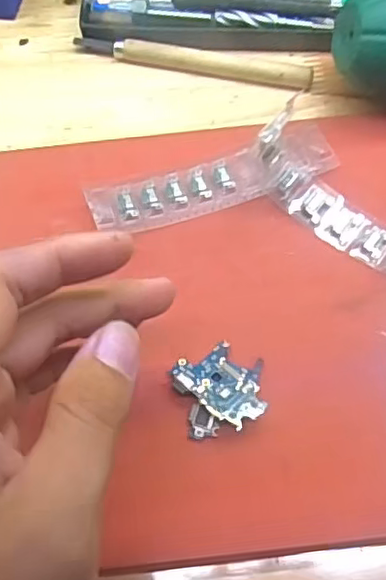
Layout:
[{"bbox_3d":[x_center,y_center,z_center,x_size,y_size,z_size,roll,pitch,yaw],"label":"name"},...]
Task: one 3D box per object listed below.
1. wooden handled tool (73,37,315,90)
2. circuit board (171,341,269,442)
[{"bbox_3d":[-0.001,-0.122,0.325,0.129,0.010,0.009,12,64,8],"label":"wooden handled tool"},{"bbox_3d":[0.011,0.038,0.240,0.034,0.010,0.033,-15,63,-6],"label":"circuit board"}]

